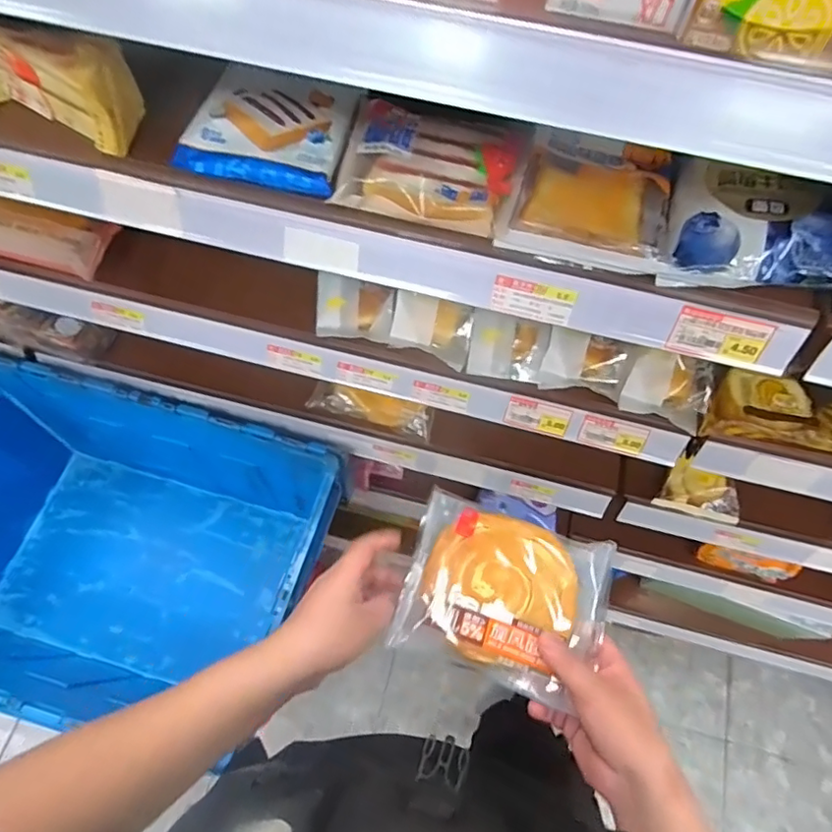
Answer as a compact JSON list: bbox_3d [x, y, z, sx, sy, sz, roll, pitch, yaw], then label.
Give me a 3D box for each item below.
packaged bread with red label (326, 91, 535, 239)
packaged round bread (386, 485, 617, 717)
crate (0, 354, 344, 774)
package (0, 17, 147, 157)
[{"bbox_3d":[0.012,-0.201,0.451,0.139,0.027,0.112,13,66,5],"label":"packaged bread with red label"},{"bbox_3d":[0.082,0.163,0.528,0.181,0.030,0.146,19,66,8],"label":"packaged round bread"},{"bbox_3d":[-0.447,0.219,0.894,0.589,0.335,0.413,15,66,6],"label":"crate"},{"bbox_3d":[-0.306,-0.278,0.461,0.160,0.067,0.055,20,67,8],"label":"package"}]

